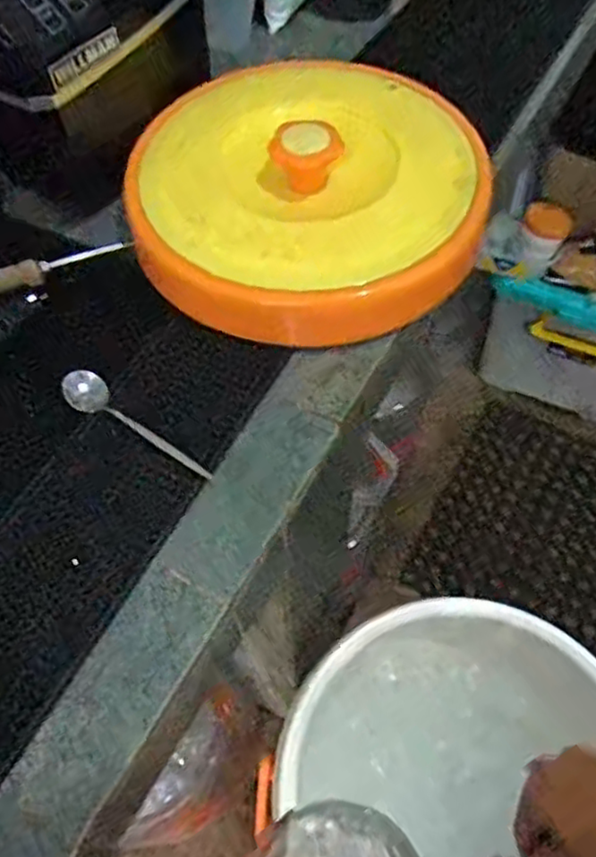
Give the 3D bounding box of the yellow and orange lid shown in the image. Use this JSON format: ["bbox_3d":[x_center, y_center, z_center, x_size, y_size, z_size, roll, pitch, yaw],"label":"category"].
[{"bbox_3d":[0.008,-0.203,0.559,0.278,0.063,0.275,-1,58,1],"label":"yellow and orange lid"}]

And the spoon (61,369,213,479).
[{"bbox_3d":[-0.111,-0.004,0.478,0.125,0.015,0.028,29,63,18],"label":"spoon"}]

